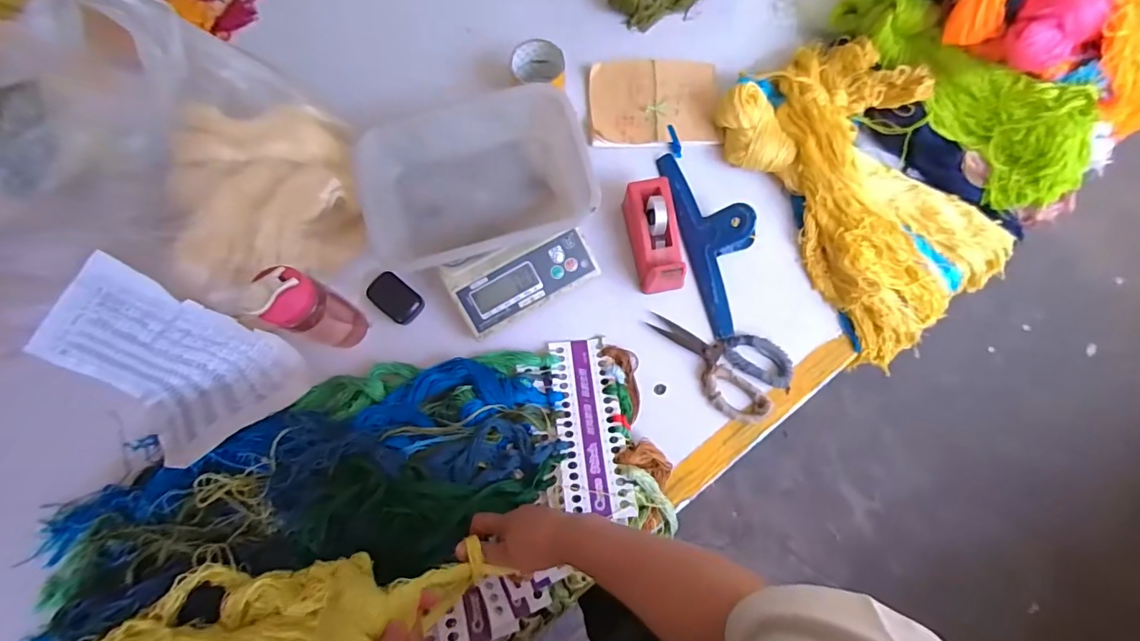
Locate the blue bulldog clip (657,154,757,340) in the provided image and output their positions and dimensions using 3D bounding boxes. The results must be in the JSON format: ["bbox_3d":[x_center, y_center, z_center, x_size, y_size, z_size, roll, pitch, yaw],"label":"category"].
[{"bbox_3d":[0.214,-0.139,0.697,0.103,0.063,0.313,-14,77,-3],"label":"blue bulldog clip"}]

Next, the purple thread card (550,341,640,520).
[{"bbox_3d":[0.020,0.134,0.635,0.079,0.006,0.236,-9,61,-4],"label":"purple thread card"}]

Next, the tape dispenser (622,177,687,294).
[{"bbox_3d":[0.120,-0.117,0.686,0.062,0.064,0.156,-11,77,-2],"label":"tape dispenser"}]

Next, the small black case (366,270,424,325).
[{"bbox_3d":[-0.249,-0.031,0.690,0.073,0.025,0.050,39,80,9],"label":"small black case"}]

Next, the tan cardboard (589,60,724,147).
[{"bbox_3d":[0.134,-0.347,0.763,0.200,0.015,0.148,-1,76,0],"label":"tan cardboard"}]

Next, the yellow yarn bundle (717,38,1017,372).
[{"bbox_3d":[0.425,-0.186,0.697,0.263,0.081,0.454,-24,77,-5],"label":"yellow yarn bundle"}]

